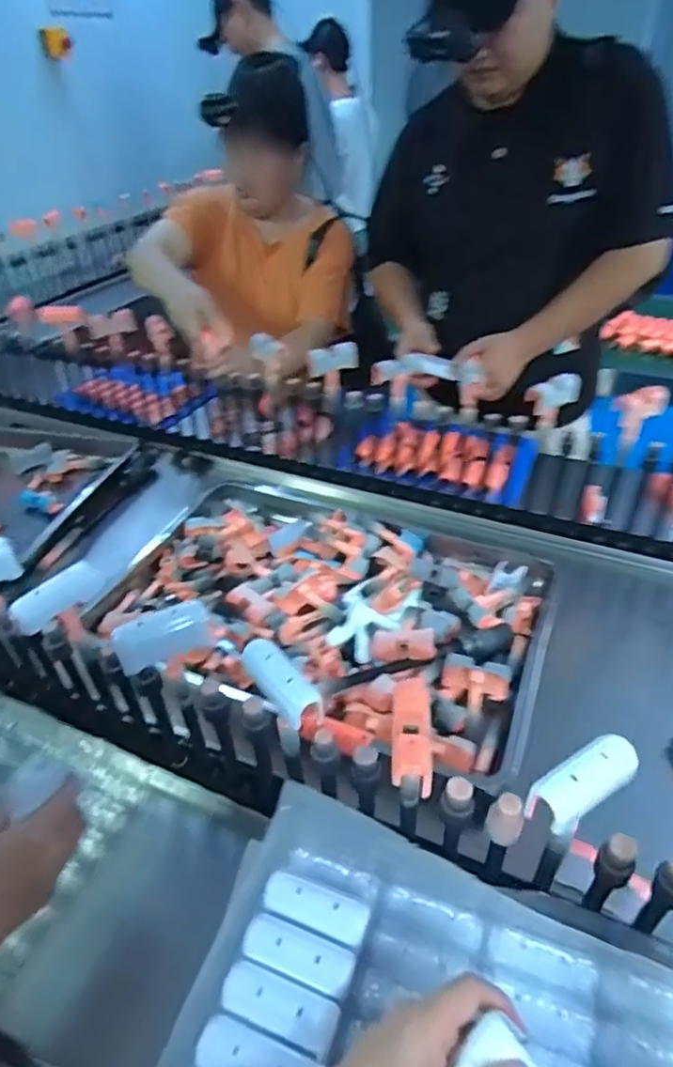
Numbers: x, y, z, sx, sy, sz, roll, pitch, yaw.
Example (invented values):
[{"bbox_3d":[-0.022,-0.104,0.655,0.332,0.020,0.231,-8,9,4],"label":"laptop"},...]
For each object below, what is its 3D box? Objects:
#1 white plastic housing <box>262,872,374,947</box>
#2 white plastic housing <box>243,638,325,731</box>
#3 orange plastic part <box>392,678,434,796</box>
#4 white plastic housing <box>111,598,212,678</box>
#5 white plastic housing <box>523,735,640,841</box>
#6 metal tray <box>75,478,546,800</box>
[{"bbox_3d":[-0.015,0.265,0.434,0.074,0.018,0.028,9,38,18],"label":"white plastic housing"},{"bbox_3d":[-0.042,0.112,0.462,0.030,0.012,0.078,-30,62,-31],"label":"white plastic housing"},{"bbox_3d":[0.054,0.140,0.434,0.027,0.026,0.078,2,37,8],"label":"orange plastic part"},{"bbox_3d":[-0.147,0.086,0.516,0.077,0.043,0.019,-22,39,-22],"label":"white plastic housing"},{"bbox_3d":[0.158,0.162,0.392,0.086,0.026,0.029,-23,40,-24],"label":"white plastic housing"},{"bbox_3d":[-0.013,0.085,0.858,0.578,0.060,0.398,11,39,21],"label":"metal tray"}]

